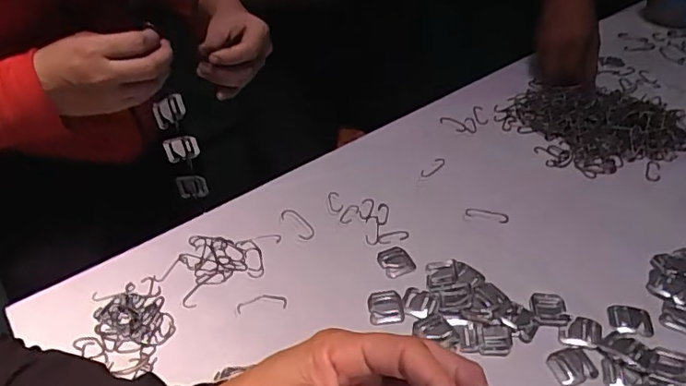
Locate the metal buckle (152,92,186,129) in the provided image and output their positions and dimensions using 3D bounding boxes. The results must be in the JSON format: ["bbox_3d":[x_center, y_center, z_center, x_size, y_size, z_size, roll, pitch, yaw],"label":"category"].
[{"bbox_3d":[-0.180,-0.085,0.559,0.032,0.037,0.007,-15,42,-13],"label":"metal buckle"}]

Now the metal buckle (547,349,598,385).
[{"bbox_3d":[0.189,0.143,0.445,0.036,0.004,0.029,-14,42,-12],"label":"metal buckle"}]

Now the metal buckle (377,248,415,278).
[{"bbox_3d":[0.052,0.068,0.533,0.029,0.004,0.037,-16,43,-15],"label":"metal buckle"}]

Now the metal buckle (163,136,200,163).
[{"bbox_3d":[-0.177,-0.049,0.590,0.036,0.032,0.008,-15,42,-14],"label":"metal buckle"}]

